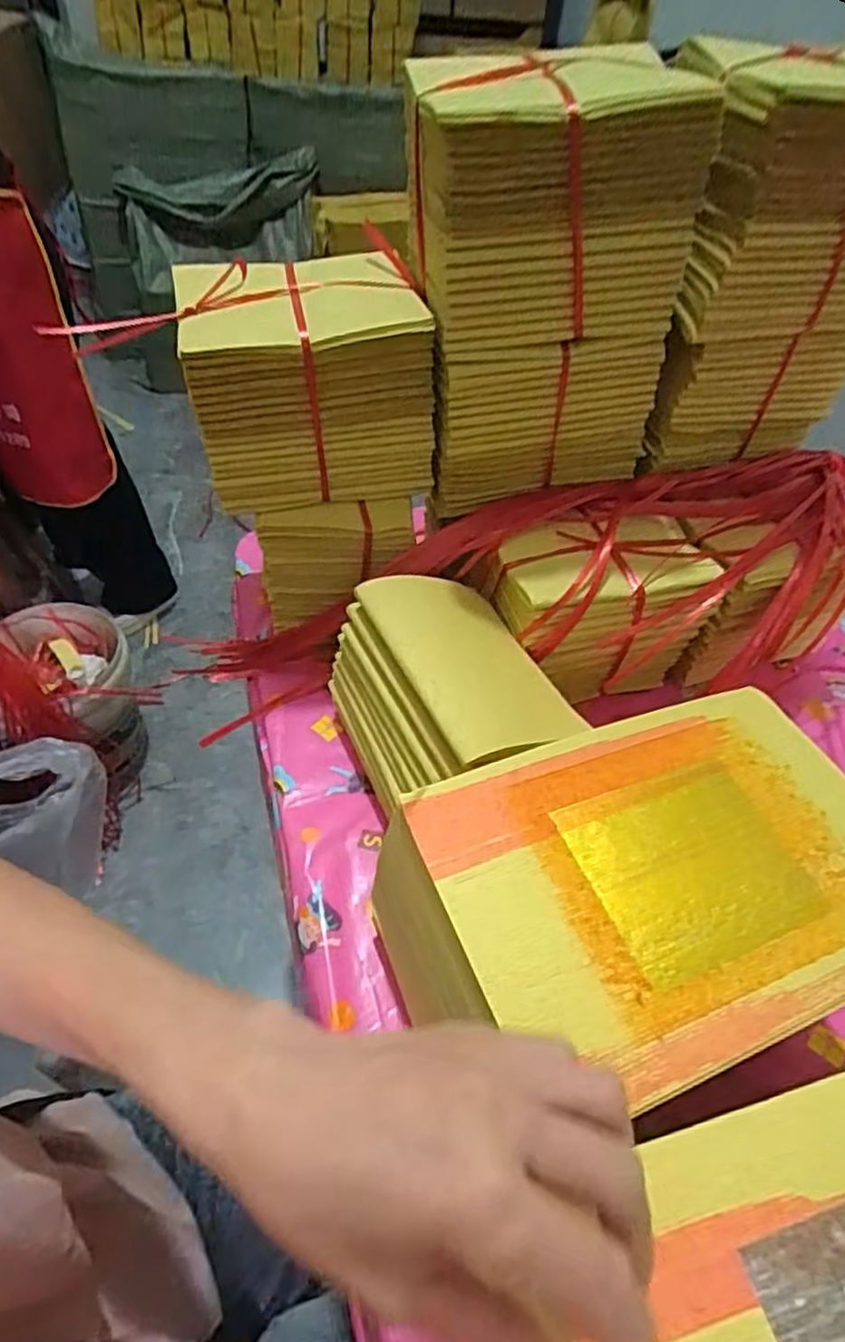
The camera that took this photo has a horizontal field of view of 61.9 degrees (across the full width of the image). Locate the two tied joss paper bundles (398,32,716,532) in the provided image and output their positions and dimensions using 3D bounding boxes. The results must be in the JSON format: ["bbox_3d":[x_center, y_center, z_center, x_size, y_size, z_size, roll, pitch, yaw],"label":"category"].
[{"bbox_3d":[0.079,-0.255,0.485,0.176,0.243,0.094,-7,50,-11],"label":"two tied joss paper bundles"}]

